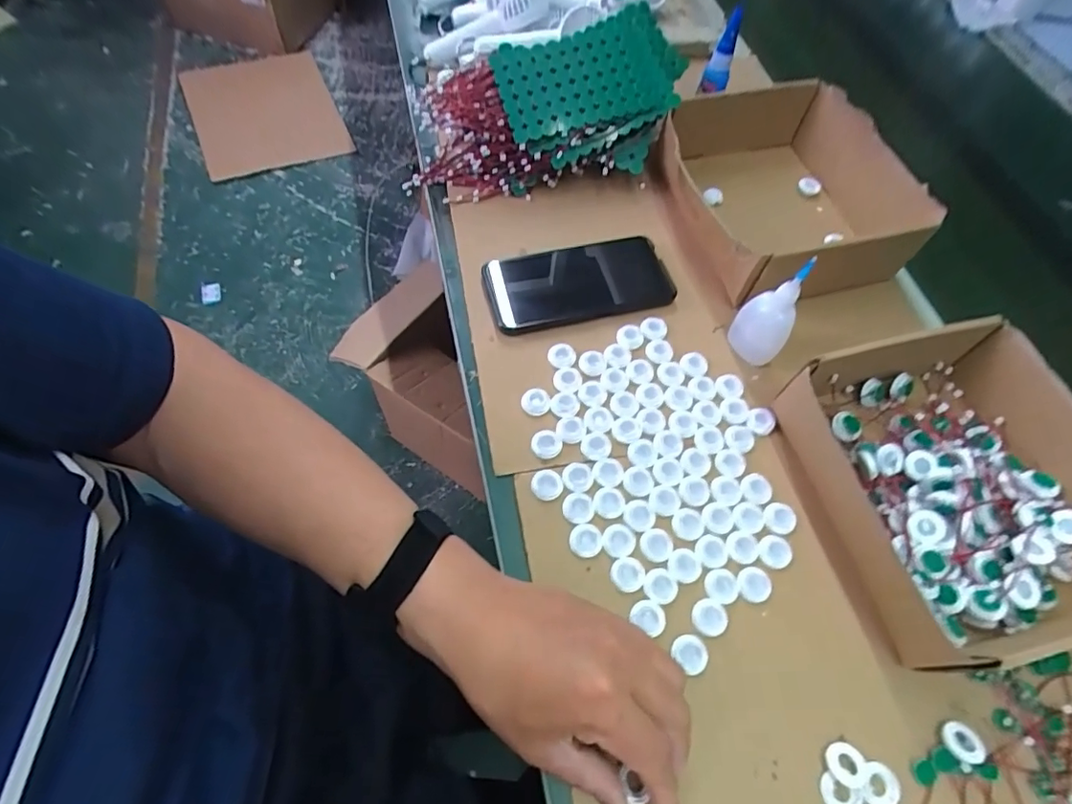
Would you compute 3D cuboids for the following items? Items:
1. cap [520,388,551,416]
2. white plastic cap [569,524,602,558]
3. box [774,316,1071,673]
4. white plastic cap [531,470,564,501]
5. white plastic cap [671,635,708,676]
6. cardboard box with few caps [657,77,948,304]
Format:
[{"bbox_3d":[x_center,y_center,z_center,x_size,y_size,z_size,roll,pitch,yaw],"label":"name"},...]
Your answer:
[{"bbox_3d":[0.000,-0.001,0.424,0.022,0.004,0.021,2,62,-3],"label":"cap"},{"bbox_3d":[0.035,0.097,0.377,0.022,0.004,0.023,2,62,-3],"label":"white plastic cap"},{"bbox_3d":[0.305,0.058,0.382,0.188,0.066,0.221,-11,63,-9],"label":"box"},{"bbox_3d":[0.008,0.060,0.393,0.022,0.004,0.022,3,61,-2],"label":"white plastic cap"},{"bbox_3d":[0.100,0.162,0.346,0.023,0.006,0.024,2,62,-3],"label":"white plastic cap"},{"bbox_3d":[0.234,-0.204,0.515,0.207,0.070,0.215,-14,63,-11],"label":"cardboard box with few caps"}]

